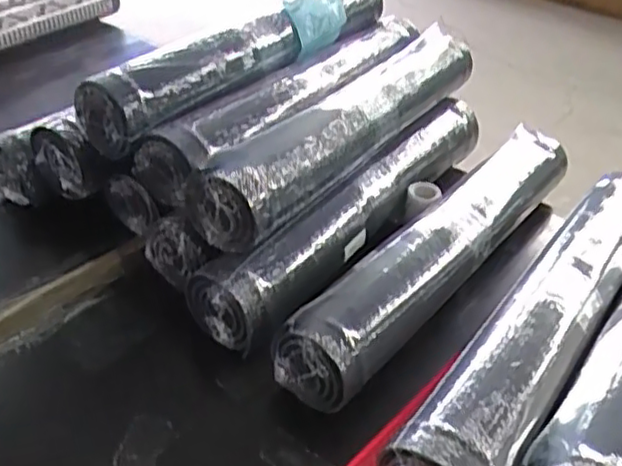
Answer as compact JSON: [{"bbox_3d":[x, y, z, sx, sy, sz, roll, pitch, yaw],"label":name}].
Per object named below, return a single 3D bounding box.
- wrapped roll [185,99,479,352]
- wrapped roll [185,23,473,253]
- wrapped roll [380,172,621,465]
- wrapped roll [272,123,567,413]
[{"bbox_3d":[0.062,-0.046,0.888,0.093,0.102,0.522,29,44,28],"label":"wrapped roll"},{"bbox_3d":[0.057,-0.149,0.867,0.102,0.098,0.489,30,44,29],"label":"wrapped roll"},{"bbox_3d":[0.267,0.093,0.730,0.108,0.098,0.544,29,44,28],"label":"wrapped roll"},{"bbox_3d":[0.174,0.015,0.816,0.084,0.082,0.533,32,45,31],"label":"wrapped roll"}]

